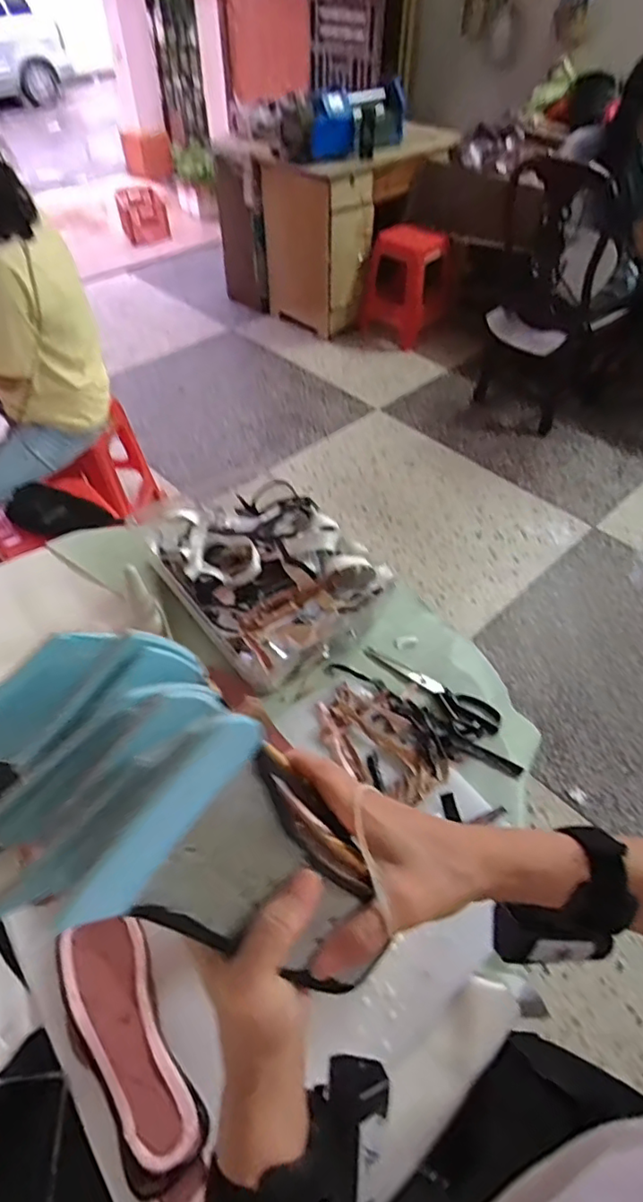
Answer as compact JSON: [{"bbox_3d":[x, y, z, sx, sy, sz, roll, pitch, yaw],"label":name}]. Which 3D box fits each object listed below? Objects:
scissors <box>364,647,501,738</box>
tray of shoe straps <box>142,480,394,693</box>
[{"bbox_3d":[0.163,0.122,0.837,0.069,0.020,0.213,-33,59,-26],"label":"scissors"},{"bbox_3d":[-0.093,-0.051,0.881,0.266,0.096,0.354,-30,57,-24],"label":"tray of shoe straps"}]

